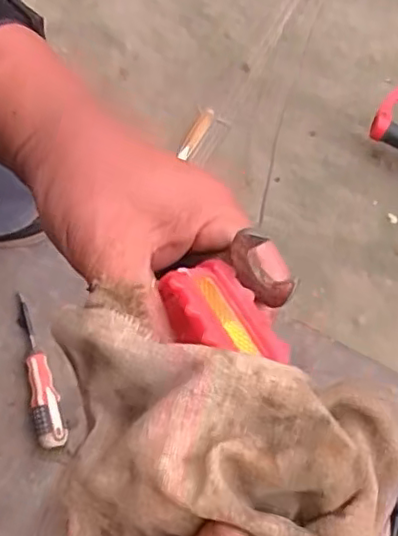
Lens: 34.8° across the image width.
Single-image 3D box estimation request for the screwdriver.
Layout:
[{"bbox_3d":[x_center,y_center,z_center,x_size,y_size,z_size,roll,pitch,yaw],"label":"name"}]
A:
[{"bbox_3d":[-0.196,0.124,0.770,0.032,0.035,0.188,-18,77,-5],"label":"screwdriver"}]

